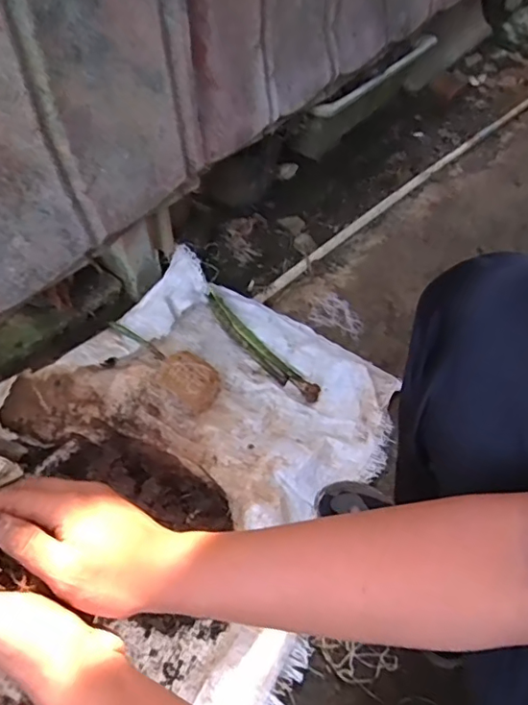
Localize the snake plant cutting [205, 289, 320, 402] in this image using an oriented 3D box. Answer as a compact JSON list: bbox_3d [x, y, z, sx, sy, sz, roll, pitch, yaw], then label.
[{"bbox_3d":[-0.011,-0.011,0.989,0.038,0.030,0.296,-36,63,-27],"label":"snake plant cutting"}]

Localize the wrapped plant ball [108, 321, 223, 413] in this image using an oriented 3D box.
[{"bbox_3d":[-0.184,0.003,0.934,0.248,0.050,0.083,29,56,17],"label":"wrapped plant ball"}]

